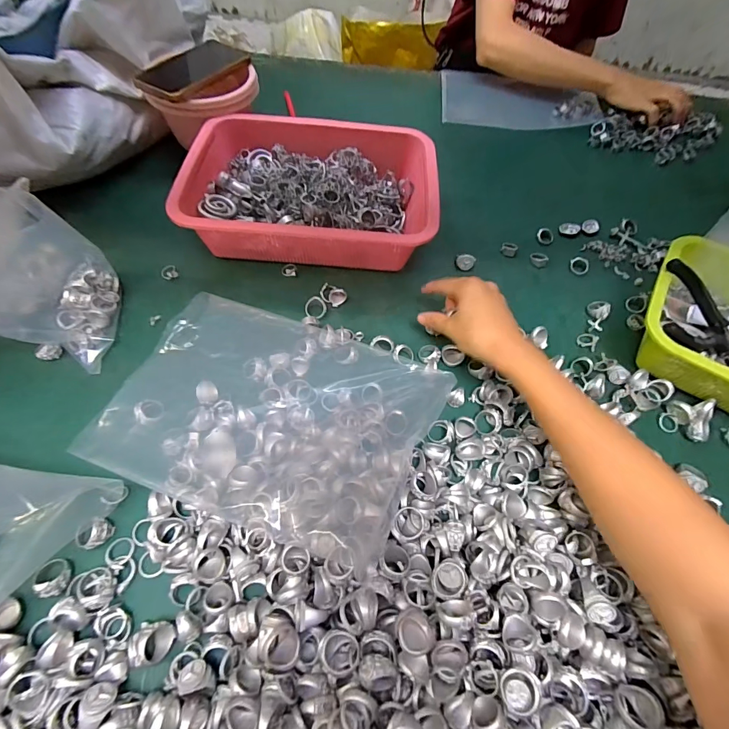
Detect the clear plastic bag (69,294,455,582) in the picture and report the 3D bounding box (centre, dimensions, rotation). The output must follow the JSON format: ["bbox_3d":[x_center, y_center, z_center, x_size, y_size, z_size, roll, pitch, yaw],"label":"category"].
[{"bbox_3d":[-0.088,0.039,0.382,0.283,0.026,0.205,21,60,8],"label":"clear plastic bag"}]

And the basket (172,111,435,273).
[{"bbox_3d":[-0.064,-0.231,0.528,0.305,0.078,0.228,1,59,-3],"label":"basket"}]

